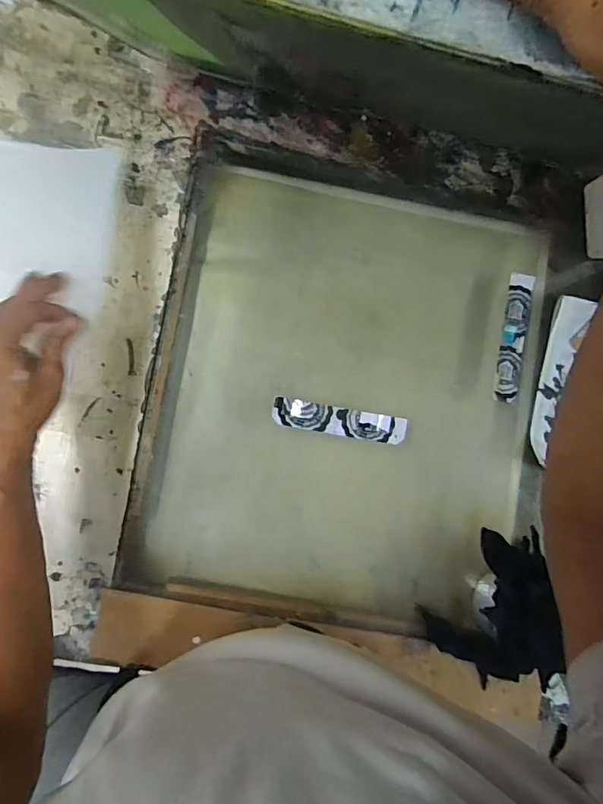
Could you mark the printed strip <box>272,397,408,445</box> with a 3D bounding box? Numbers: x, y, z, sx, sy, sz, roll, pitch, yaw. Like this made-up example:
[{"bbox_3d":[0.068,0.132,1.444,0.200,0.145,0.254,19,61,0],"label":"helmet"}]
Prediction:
[{"bbox_3d":[0.045,0.022,0.546,0.155,0.007,0.032,10,88,-7],"label":"printed strip"}]

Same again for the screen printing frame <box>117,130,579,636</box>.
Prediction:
[{"bbox_3d":[0.067,-0.009,0.574,0.466,0.050,0.529,10,88,-7],"label":"screen printing frame"}]

